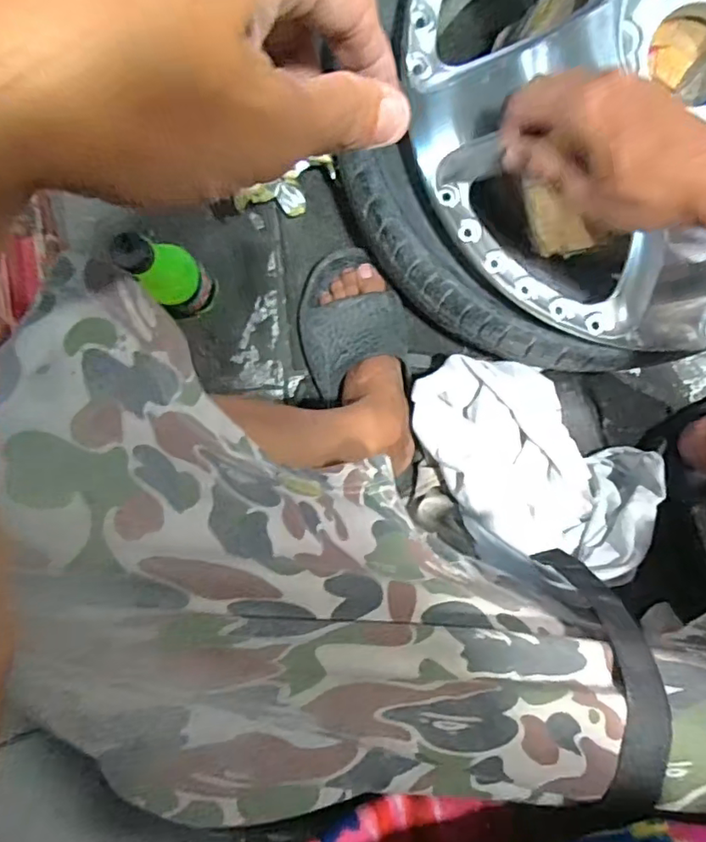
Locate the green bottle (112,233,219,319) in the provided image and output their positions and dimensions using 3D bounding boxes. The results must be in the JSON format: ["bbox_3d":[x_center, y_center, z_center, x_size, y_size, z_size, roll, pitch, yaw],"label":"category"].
[{"bbox_3d":[-0.175,-0.139,0.542,0.053,0.209,0.057,38,93,-4],"label":"green bottle"}]

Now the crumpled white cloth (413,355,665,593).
[{"bbox_3d":[0.182,0.049,0.582,0.273,0.143,0.181,36,93,-4],"label":"crumpled white cloth"}]

